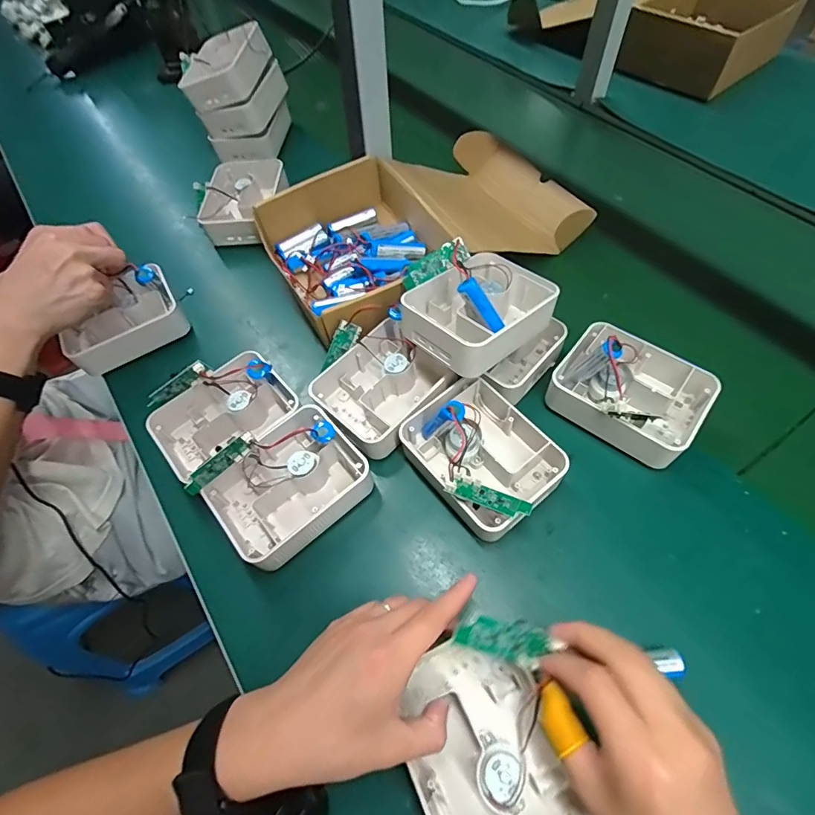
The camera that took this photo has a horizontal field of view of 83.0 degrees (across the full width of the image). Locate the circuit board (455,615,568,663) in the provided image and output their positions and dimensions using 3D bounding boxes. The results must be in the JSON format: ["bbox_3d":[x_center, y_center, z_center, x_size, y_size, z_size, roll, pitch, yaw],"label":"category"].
[{"bbox_3d":[0.062,0.147,0.294,0.059,0.005,0.023,17,81,-6],"label":"circuit board"}]

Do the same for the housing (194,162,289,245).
[{"bbox_3d":[-0.229,-0.290,0.647,0.105,0.043,0.146,5,61,8],"label":"housing"}]

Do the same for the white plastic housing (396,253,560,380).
[{"bbox_3d":[0.066,-0.095,0.437,0.126,0.048,0.104,-39,64,-16],"label":"white plastic housing"}]

